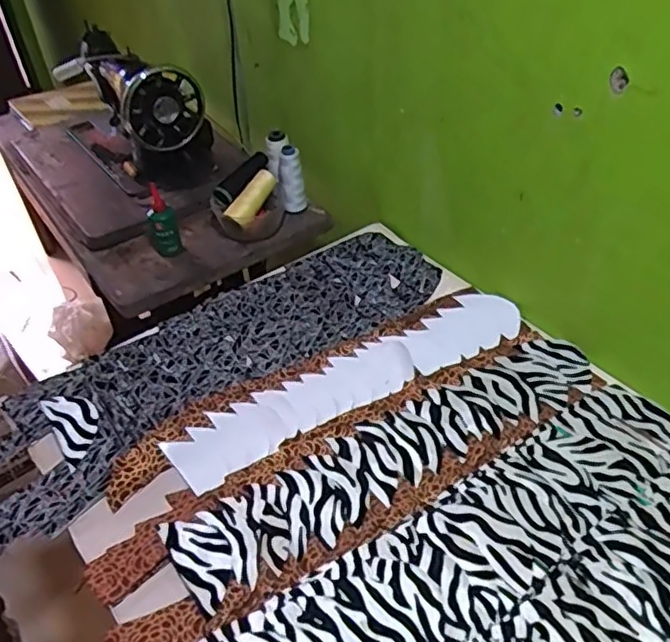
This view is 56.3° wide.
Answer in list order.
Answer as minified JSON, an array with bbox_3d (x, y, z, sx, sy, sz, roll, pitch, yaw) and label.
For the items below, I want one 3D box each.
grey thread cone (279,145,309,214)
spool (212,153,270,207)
[{"bbox_3d":[-0.071,-0.233,1.065,0.042,0.115,0.048,-7,42,-2],"label":"grey thread cone"},{"bbox_3d":[-0.152,-0.239,1.037,0.038,0.032,0.115,30,71,33],"label":"spool"}]

